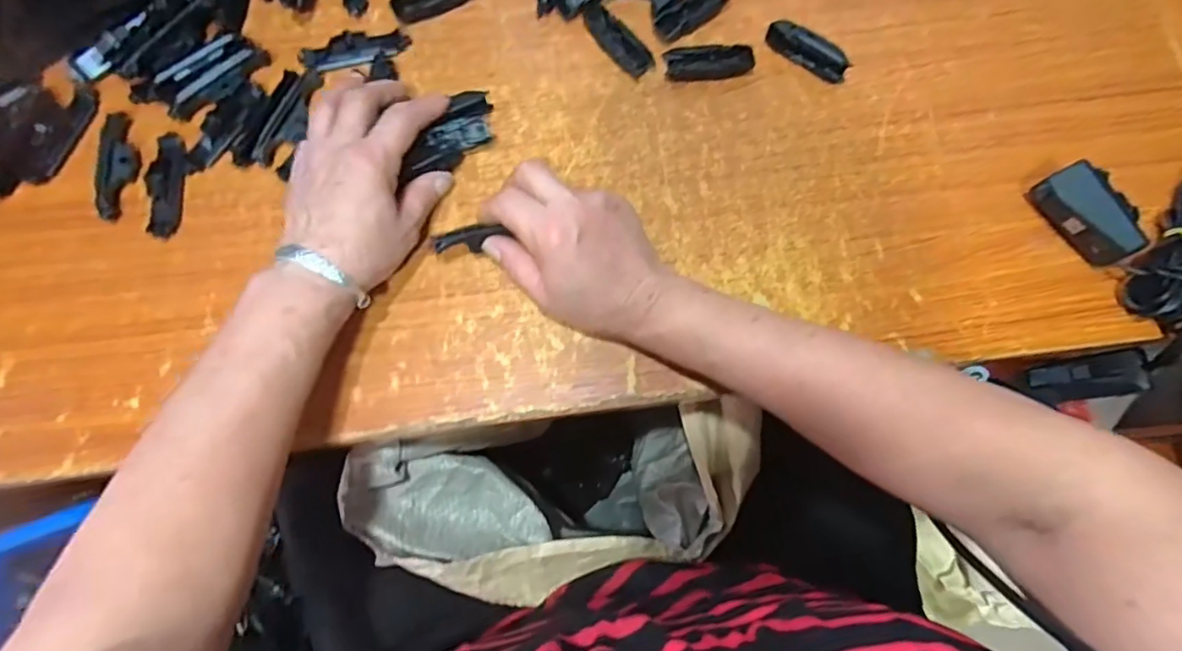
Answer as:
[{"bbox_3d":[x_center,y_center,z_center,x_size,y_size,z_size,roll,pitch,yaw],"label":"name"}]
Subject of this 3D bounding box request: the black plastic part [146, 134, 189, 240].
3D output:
[{"bbox_3d":[-0.299,-0.103,0.415,0.021,0.013,0.079,-3,77,-2],"label":"black plastic part"}]

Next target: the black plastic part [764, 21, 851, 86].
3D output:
[{"bbox_3d":[0.162,-0.206,0.440,0.066,0.021,0.012,34,79,7],"label":"black plastic part"}]

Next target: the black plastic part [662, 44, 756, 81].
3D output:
[{"bbox_3d":[0.090,-0.199,0.444,0.065,0.011,0.023,-3,77,-2],"label":"black plastic part"}]

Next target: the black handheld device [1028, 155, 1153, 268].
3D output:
[{"bbox_3d":[0.337,-0.075,0.403,0.032,0.037,0.069,-30,79,-7],"label":"black handheld device"}]

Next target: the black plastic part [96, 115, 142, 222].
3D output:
[{"bbox_3d":[-0.334,-0.114,0.415,0.018,0.010,0.078,-5,77,-2],"label":"black plastic part"}]

